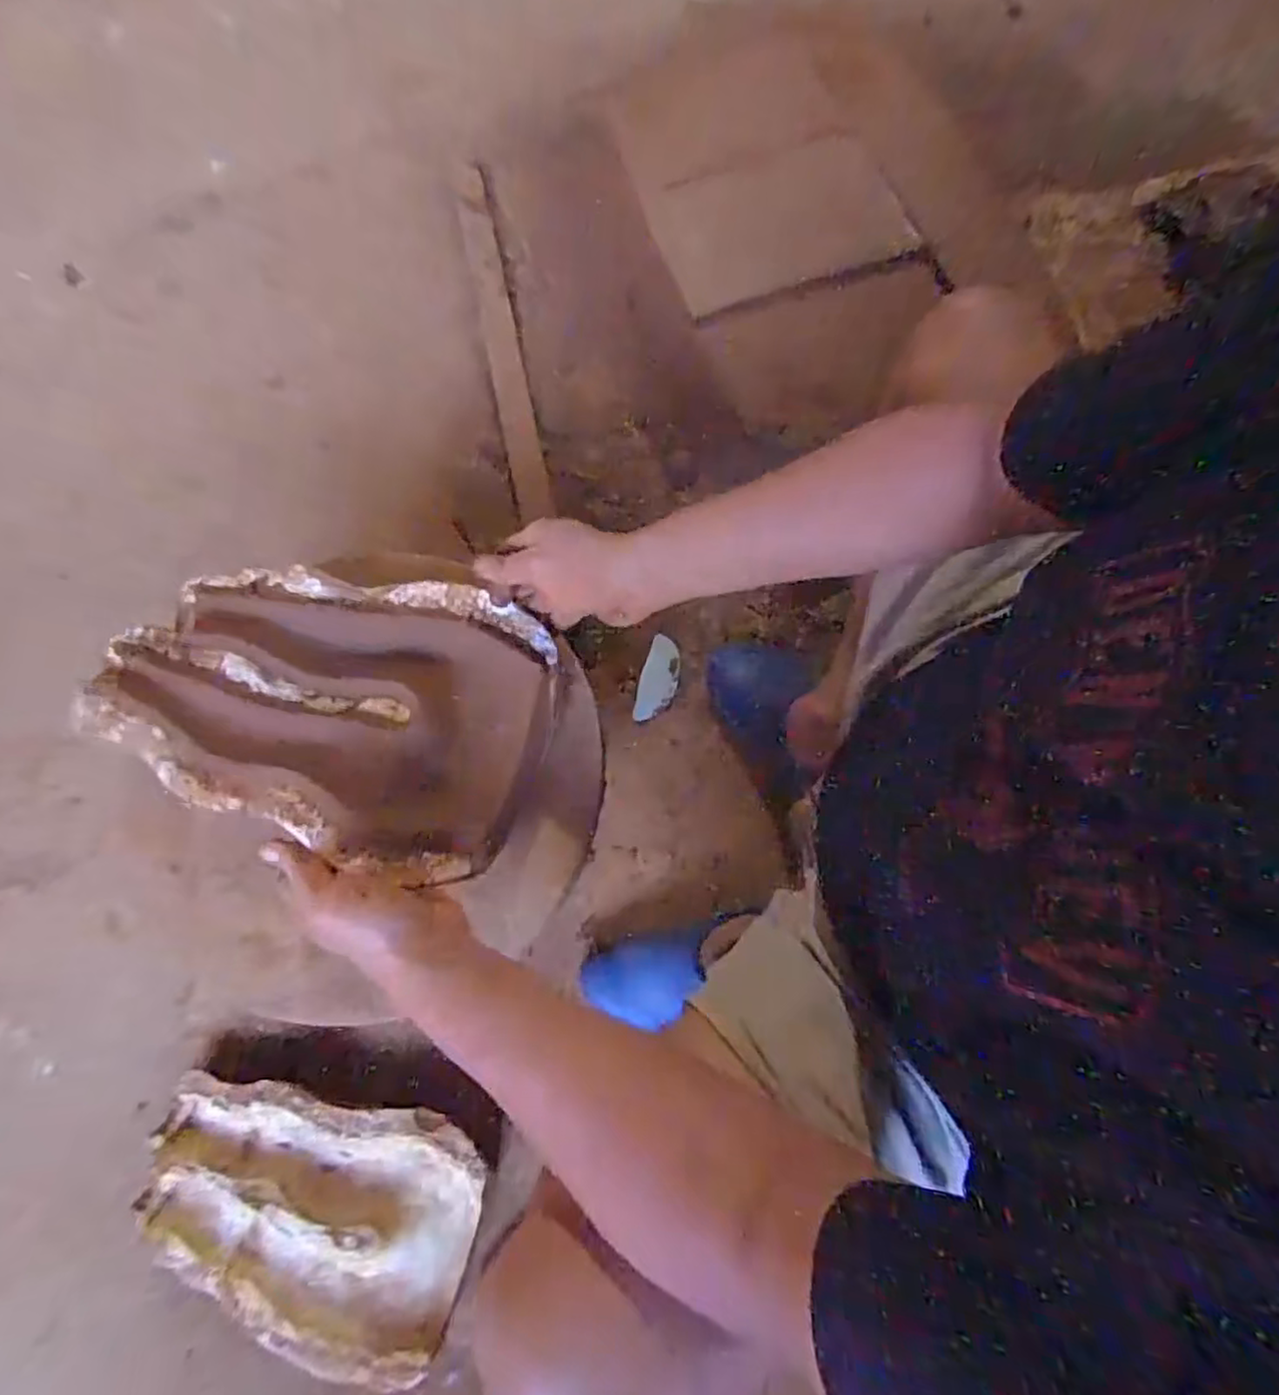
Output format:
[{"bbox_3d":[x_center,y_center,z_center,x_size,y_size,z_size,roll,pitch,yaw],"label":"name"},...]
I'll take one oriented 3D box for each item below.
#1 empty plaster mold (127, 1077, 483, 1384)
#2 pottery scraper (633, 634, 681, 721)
[{"bbox_3d":[-0.334,0.511,0.707,0.347,0.076,0.224,16,80,3],"label":"empty plaster mold"},{"bbox_3d":[0.025,-0.022,0.881,0.047,0.005,0.109,19,89,-8],"label":"pottery scraper"}]

